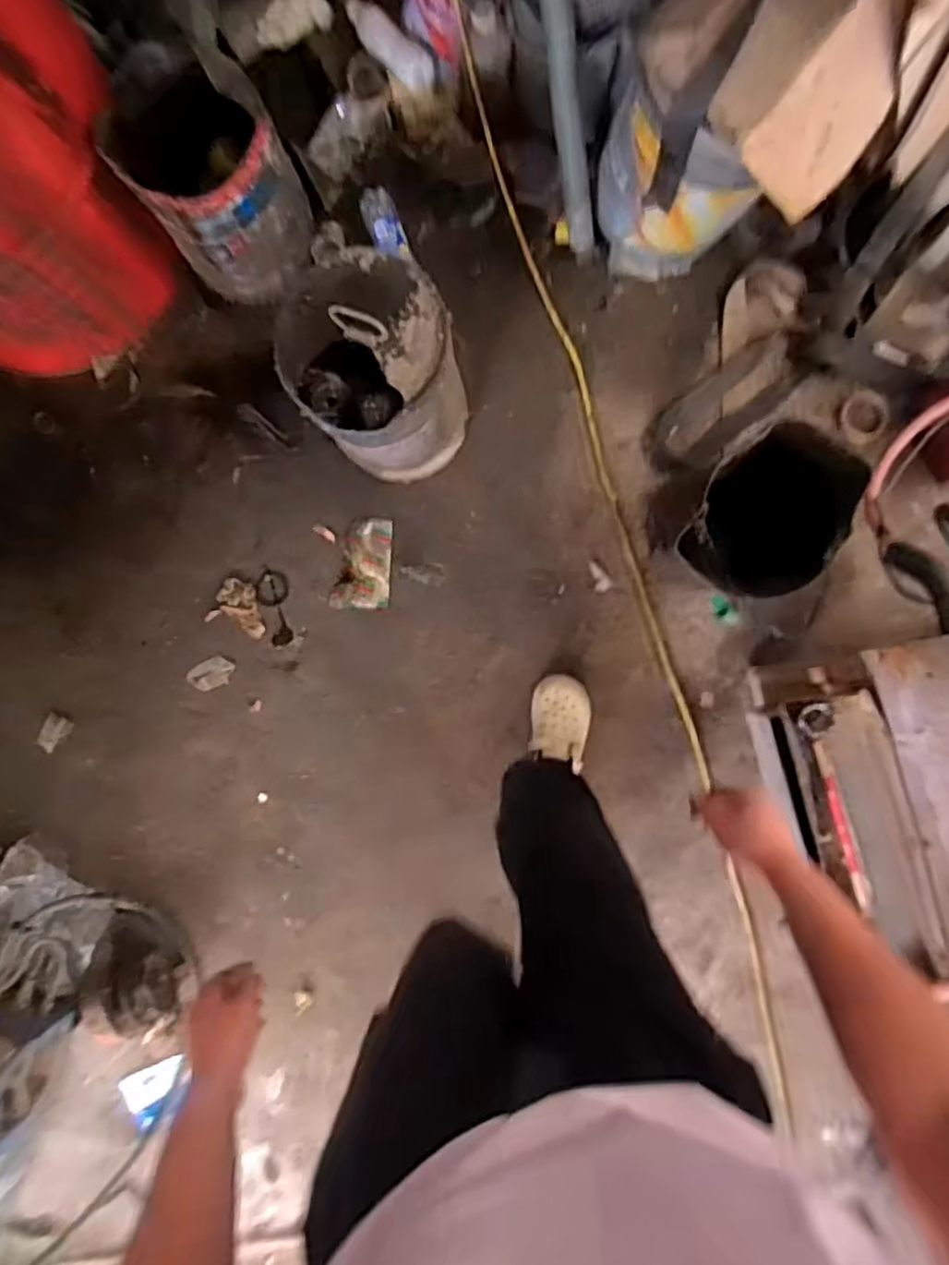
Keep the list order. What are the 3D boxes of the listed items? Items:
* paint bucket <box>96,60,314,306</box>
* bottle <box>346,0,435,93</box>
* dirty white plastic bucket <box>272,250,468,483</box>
[{"bbox_3d":[-0.422,-0.747,1.161,0.238,0.285,0.254,0,88,2],"label":"paint bucket"},{"bbox_3d":[-0.157,-1.054,1.222,0.201,0.054,0.063,42,90,3],"label":"bottle"},{"bbox_3d":[-0.152,-0.412,1.159,0.250,0.349,0.267,0,88,2],"label":"dirty white plastic bucket"}]

